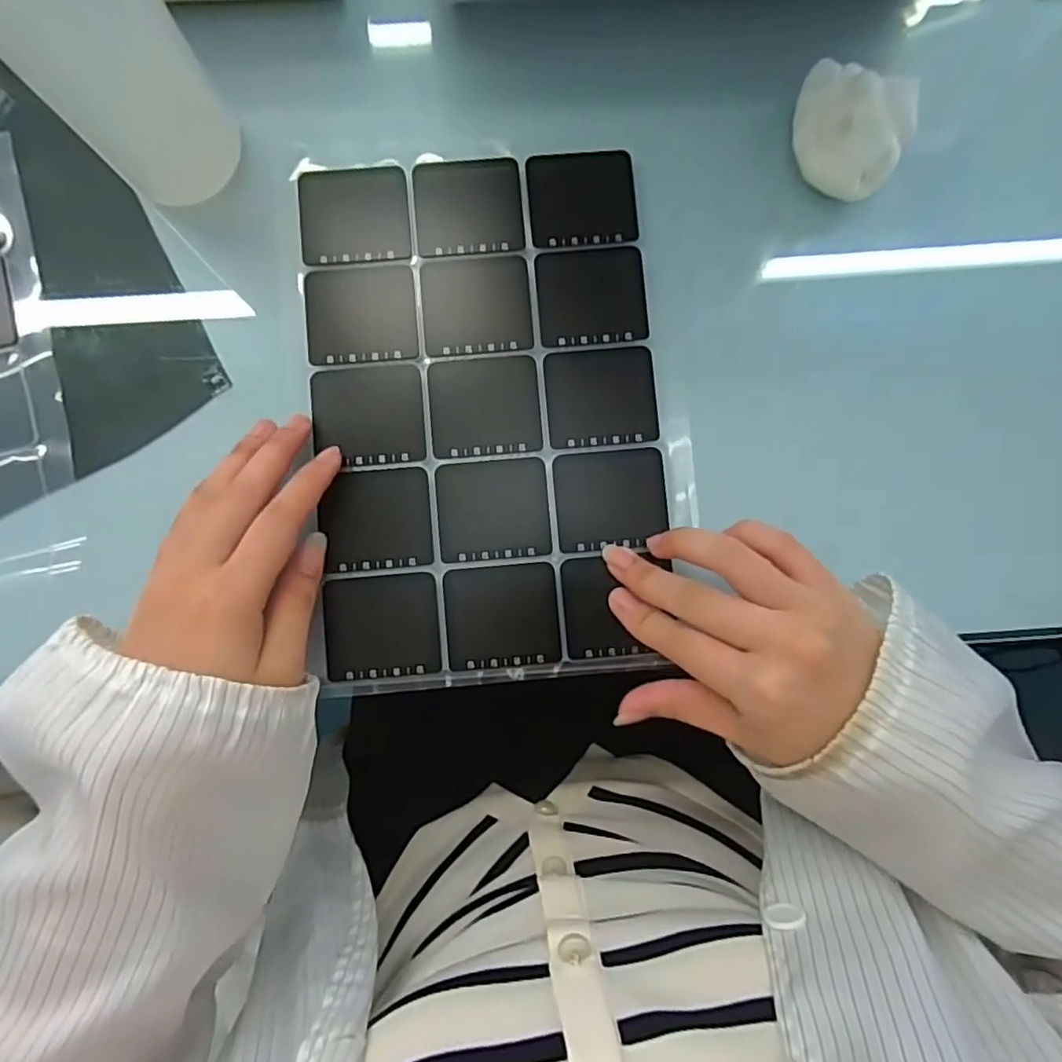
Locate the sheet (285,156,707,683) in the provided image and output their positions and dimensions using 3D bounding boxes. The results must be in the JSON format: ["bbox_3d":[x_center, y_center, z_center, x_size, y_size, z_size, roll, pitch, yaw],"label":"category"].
[{"bbox_3d":[-0.018,-0.060,0.310,0.183,0.004,0.264,-4,86,-1],"label":"sheet"}]

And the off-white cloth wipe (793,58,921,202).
[{"bbox_3d":[0.157,-0.200,0.299,0.058,0.036,0.041,32,86,1],"label":"off-white cloth wipe"}]

